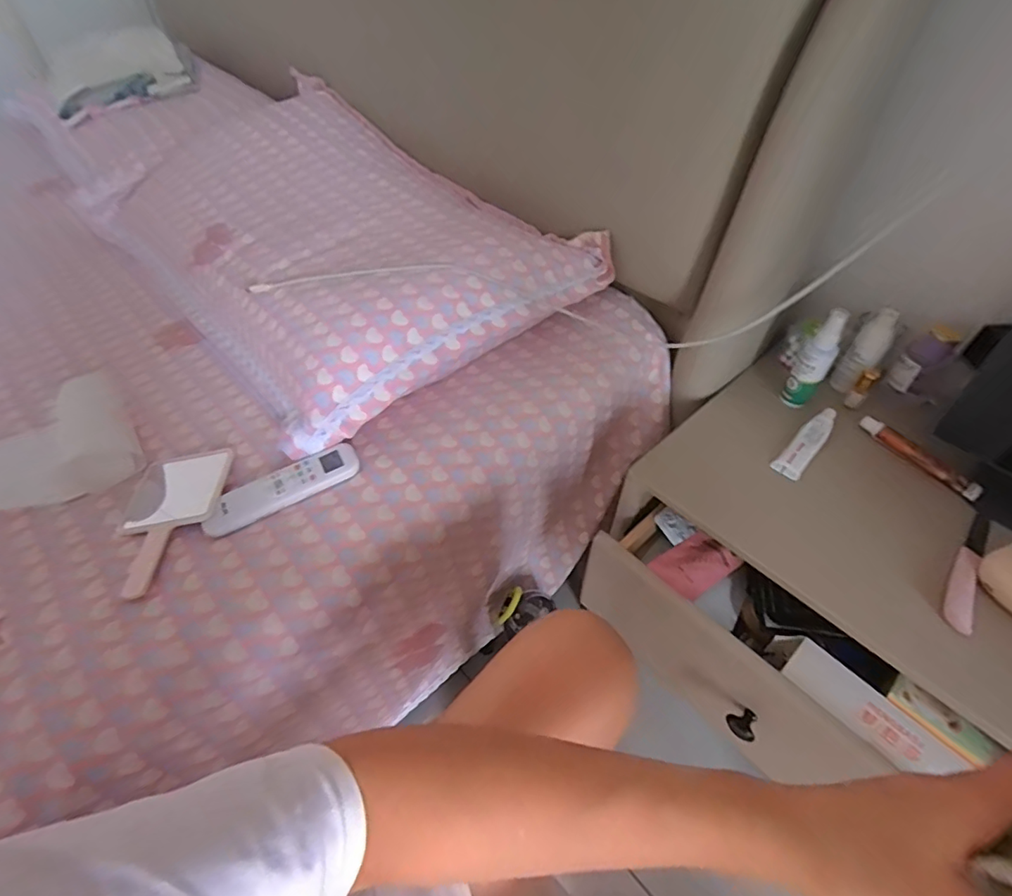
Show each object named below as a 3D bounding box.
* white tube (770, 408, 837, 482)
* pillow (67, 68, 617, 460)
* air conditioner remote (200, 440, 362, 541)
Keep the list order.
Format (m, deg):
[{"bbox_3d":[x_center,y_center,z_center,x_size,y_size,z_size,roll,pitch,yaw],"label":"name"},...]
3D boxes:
[{"bbox_3d":[0.337,-0.006,0.583,0.114,0.017,0.029,-35,58,-28],"label":"white tube"},{"bbox_3d":[-0.253,-0.307,0.723,0.424,0.138,0.679,-33,57,-27],"label":"pillow"},{"bbox_3d":[-0.211,0.036,0.496,0.144,0.014,0.042,-25,53,-22],"label":"air conditioner remote"}]

